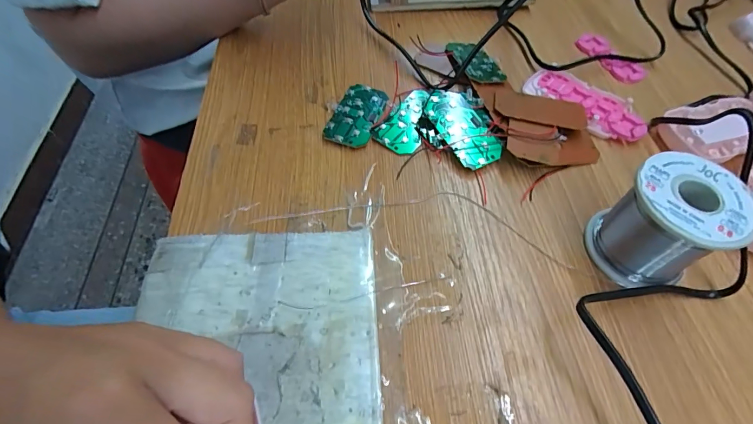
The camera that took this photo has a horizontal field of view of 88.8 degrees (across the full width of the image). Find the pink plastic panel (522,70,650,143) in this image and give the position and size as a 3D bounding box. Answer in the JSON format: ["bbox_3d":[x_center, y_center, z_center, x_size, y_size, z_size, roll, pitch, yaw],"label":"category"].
[{"bbox_3d":[0.182,-0.096,0.337,0.104,0.006,0.053,38,64,21],"label":"pink plastic panel"}]

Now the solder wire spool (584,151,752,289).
[{"bbox_3d":[0.174,0.008,0.235,0.063,0.062,0.058,-27,61,-17],"label":"solder wire spool"}]

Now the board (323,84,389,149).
[{"bbox_3d":[-0.016,-0.083,0.327,0.039,0.006,0.071,16,58,10],"label":"board"}]

